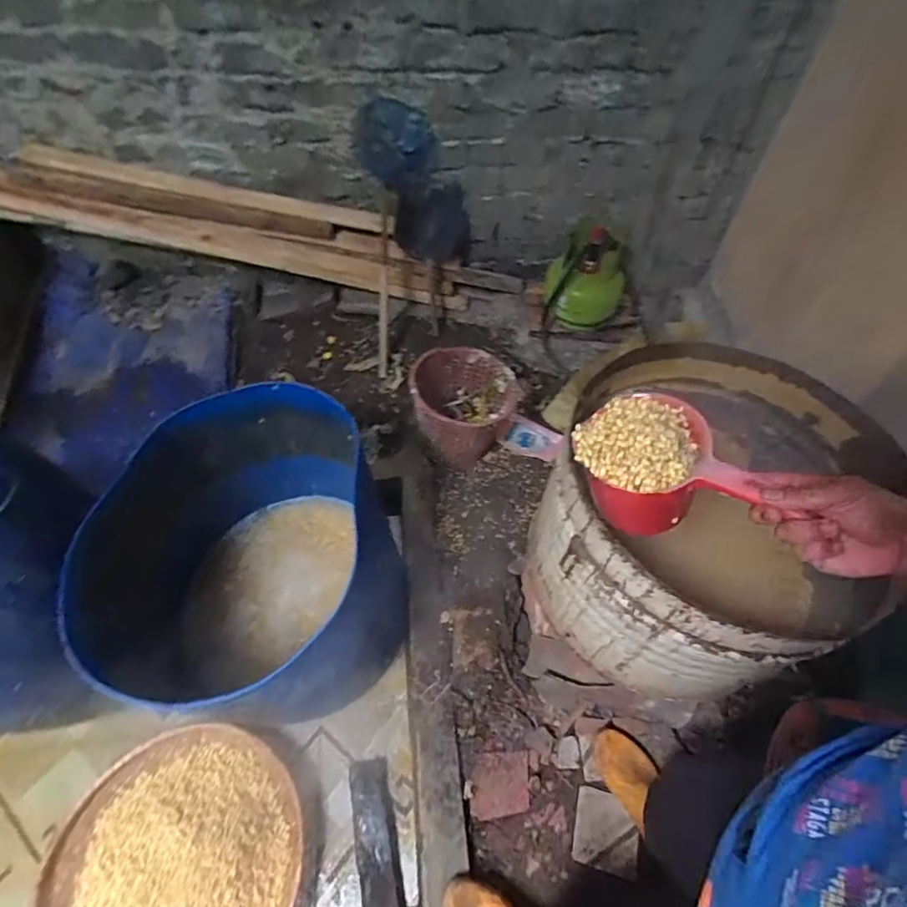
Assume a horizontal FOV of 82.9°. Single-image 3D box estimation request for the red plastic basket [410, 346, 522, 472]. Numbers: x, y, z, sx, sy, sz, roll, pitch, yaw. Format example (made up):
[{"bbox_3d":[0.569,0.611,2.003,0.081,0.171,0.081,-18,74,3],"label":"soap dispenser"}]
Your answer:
[{"bbox_3d":[0.018,-0.126,1.517,0.295,0.260,0.255,21,54,12],"label":"red plastic basket"}]

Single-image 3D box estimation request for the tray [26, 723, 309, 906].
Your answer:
[{"bbox_3d":[-0.620,0.886,1.090,0.554,0.115,0.530,2,53,-2],"label":"tray"}]

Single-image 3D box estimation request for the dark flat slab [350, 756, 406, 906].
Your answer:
[{"bbox_3d":[-0.150,0.941,1.090,0.094,0.068,0.513,-9,54,-10],"label":"dark flat slab"}]

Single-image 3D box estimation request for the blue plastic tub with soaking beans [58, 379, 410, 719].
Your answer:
[{"bbox_3d":[-0.420,0.242,1.185,0.510,0.524,0.659,-8,54,-9],"label":"blue plastic tub with soaking beans"}]

